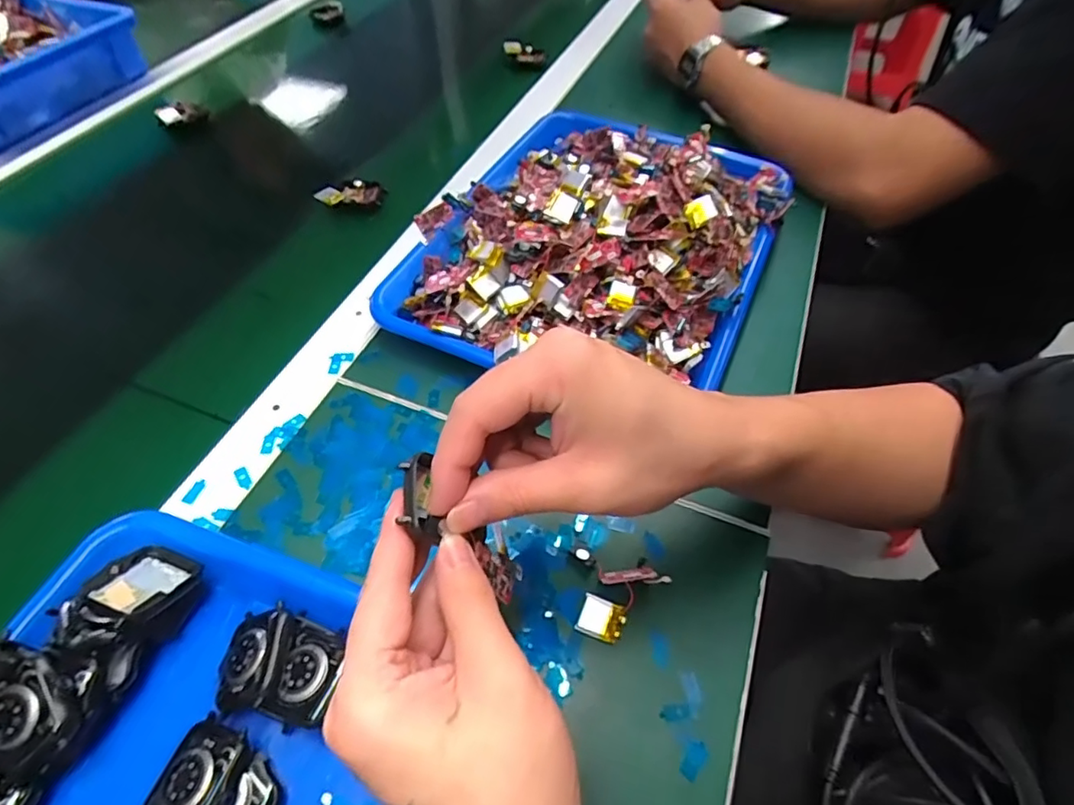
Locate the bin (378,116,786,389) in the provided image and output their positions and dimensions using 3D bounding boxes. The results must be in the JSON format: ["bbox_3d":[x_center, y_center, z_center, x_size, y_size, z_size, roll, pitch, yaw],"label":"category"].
[{"bbox_3d":[0.053,-0.143,0.455,0.257,0.072,0.324,20,56,13],"label":"bin"}]

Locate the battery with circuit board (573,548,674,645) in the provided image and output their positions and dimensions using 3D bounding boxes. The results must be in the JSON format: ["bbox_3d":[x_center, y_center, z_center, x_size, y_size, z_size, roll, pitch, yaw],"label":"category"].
[{"bbox_3d":[0.045,0.104,0.308,0.048,0.012,0.047,5,54,3],"label":"battery with circuit board"}]

